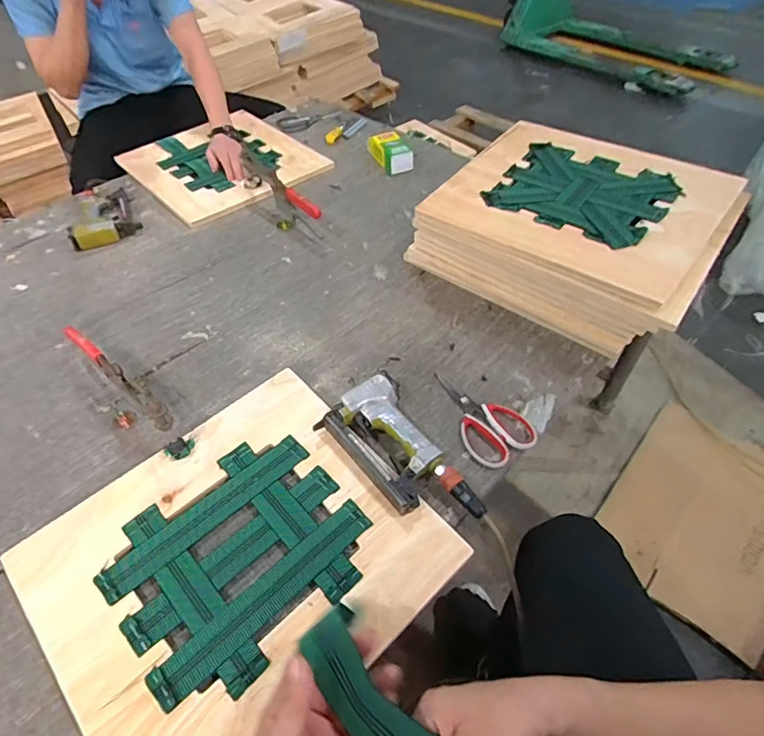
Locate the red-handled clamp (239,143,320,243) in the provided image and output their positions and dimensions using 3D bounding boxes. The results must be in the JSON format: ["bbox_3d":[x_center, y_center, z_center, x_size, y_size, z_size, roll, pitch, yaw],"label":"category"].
[{"bbox_3d":[-0.229,-0.384,1.085,0.051,0.097,0.297,-29,54,-21],"label":"red-handled clamp"}]

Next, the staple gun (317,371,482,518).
[{"bbox_3d":[0.034,0.119,0.675,0.125,0.042,0.243,-34,56,-25],"label":"staple gun"}]

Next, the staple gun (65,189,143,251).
[{"bbox_3d":[-0.645,-0.363,1.118,0.141,0.040,0.241,-21,52,-16],"label":"staple gun"}]

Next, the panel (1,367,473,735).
[{"bbox_3d":[-0.178,0.229,0.604,0.416,0.017,0.397,-36,57,-26],"label":"panel"}]

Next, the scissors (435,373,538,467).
[{"bbox_3d":[0.145,0.066,0.735,0.100,0.011,0.177,-25,53,-19],"label":"scissors"}]

